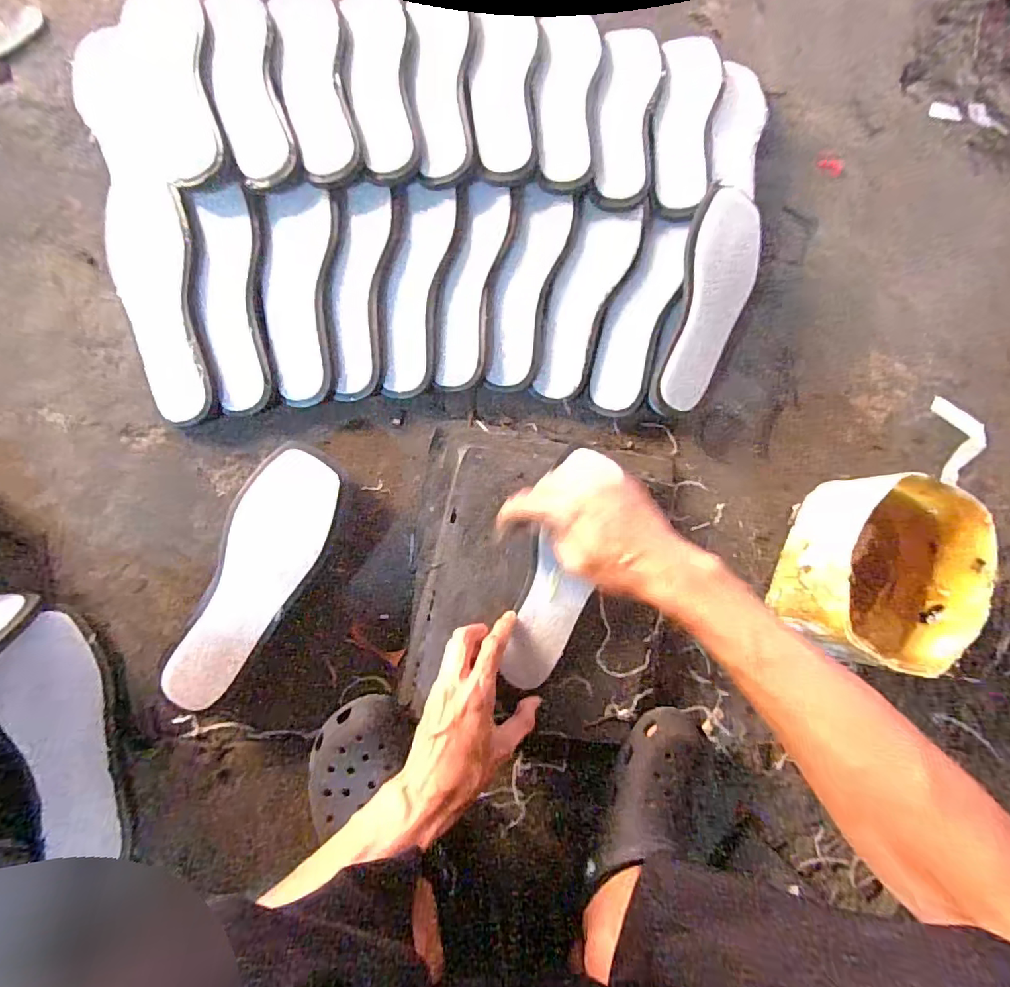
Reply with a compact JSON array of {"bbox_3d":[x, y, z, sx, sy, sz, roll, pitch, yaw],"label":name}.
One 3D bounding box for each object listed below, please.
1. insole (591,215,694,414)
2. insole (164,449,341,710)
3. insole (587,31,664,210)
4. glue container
[{"bbox_3d":[0.146,-0.200,0.564,0.072,0.019,0.221,18,94,-3],"label":"insole"},{"bbox_3d":[-0.230,0.077,0.465,0.087,0.008,0.241,22,82,-3],"label":"insole"},{"bbox_3d":[0.135,-0.443,0.575,0.073,0.018,0.242,9,83,-4],"label":"insole"},{"bbox_3d":[0.383,0.083,0.523,0.139,0.121,0.188,34,82,-1],"label":"glue container"}]

